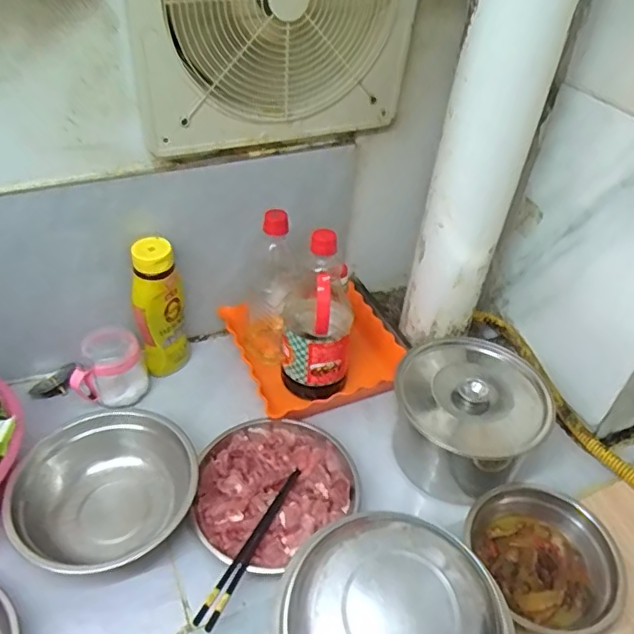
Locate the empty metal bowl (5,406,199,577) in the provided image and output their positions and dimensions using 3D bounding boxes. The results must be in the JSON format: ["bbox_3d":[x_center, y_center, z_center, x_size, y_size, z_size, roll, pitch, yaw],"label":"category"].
[{"bbox_3d":[-0.251,0.212,0.676,0.201,0.074,0.199,3,43,-3],"label":"empty metal bowl"}]

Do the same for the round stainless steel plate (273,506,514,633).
[{"bbox_3d":[0.075,0.293,0.535,0.217,0.082,0.211,24,46,20],"label":"round stainless steel plate"}]

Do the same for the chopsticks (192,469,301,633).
[{"bbox_3d":[-0.070,0.253,0.642,0.019,0.034,0.215,20,45,16],"label":"chopsticks"}]

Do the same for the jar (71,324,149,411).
[{"bbox_3d":[-0.291,0.076,0.813,0.083,0.106,0.084,3,43,-3],"label":"jar"}]

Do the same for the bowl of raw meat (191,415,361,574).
[{"bbox_3d":[-0.057,0.224,0.724,0.206,0.046,0.194,3,43,-3],"label":"bowl of raw meat"}]

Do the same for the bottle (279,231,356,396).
[{"bbox_3d":[0.001,-0.002,0.788,0.099,0.236,0.121,2,43,-4],"label":"bottle"}]

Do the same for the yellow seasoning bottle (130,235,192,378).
[{"bbox_3d":[-0.230,-0.007,0.825,0.070,0.229,0.055,-10,45,-16],"label":"yellow seasoning bottle"}]

